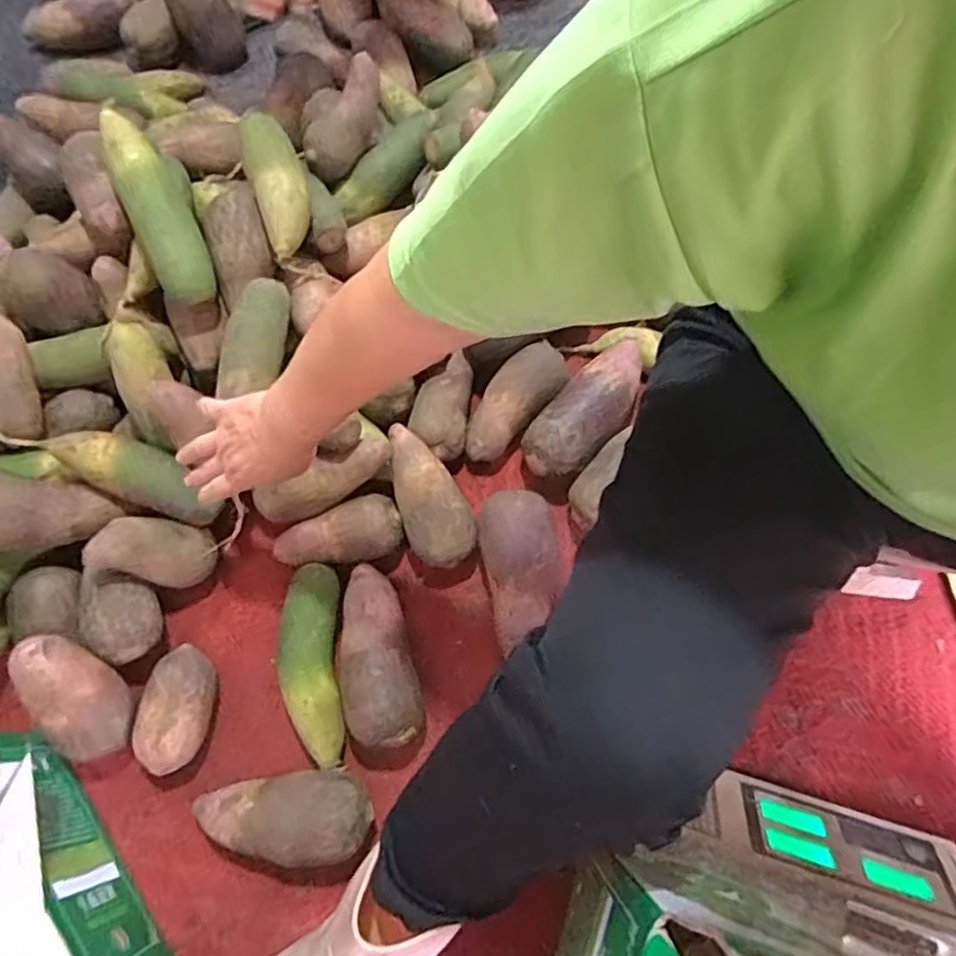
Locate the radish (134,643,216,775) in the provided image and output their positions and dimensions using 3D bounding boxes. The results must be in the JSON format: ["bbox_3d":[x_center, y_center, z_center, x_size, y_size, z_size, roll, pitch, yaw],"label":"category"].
[{"bbox_3d":[-0.295,0.231,0.645,0.064,0.060,0.118,10,70,4],"label":"radish"}]

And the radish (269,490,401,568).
[{"bbox_3d":[-0.149,0.067,0.703,0.133,0.059,0.061,-21,71,-7],"label":"radish"}]

